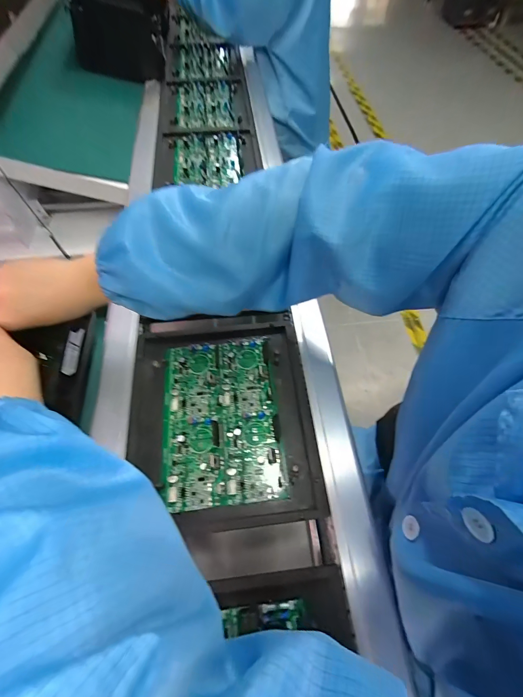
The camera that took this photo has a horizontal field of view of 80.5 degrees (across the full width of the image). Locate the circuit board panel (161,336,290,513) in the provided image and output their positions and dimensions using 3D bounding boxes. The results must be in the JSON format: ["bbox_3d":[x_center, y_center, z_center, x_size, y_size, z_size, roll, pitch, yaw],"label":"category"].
[{"bbox_3d":[-0.055,0.084,0.405,0.143,0.018,0.215,-6,62,-5],"label":"circuit board panel"}]

